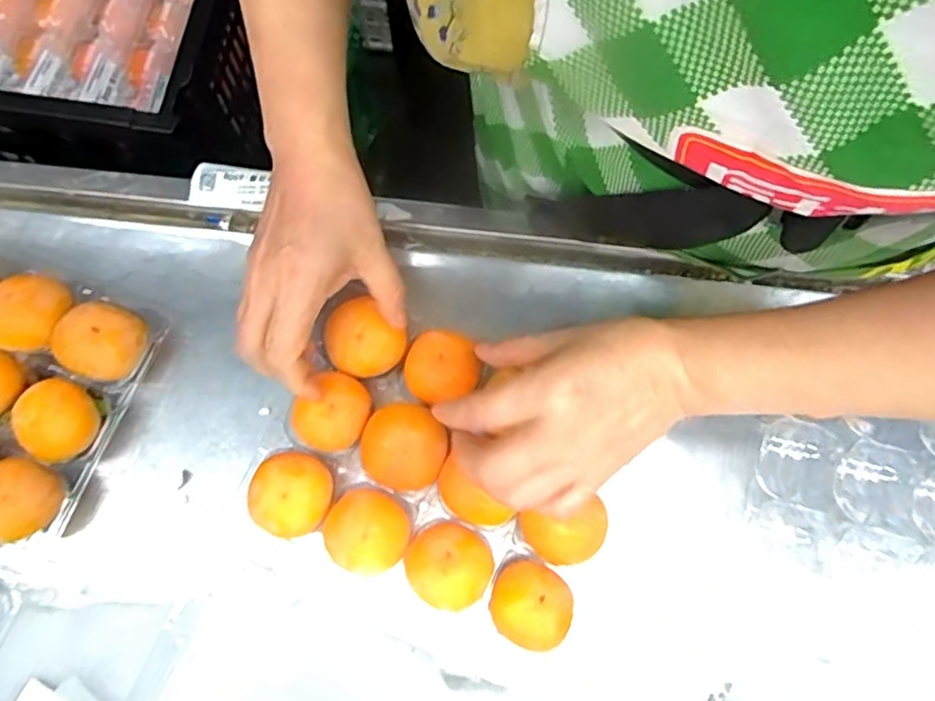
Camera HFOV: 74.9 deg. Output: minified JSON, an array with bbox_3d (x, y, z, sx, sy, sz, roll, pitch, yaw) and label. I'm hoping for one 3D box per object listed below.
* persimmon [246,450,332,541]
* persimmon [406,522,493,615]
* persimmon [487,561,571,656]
[{"bbox_3d":[-0.104,0.089,0.374,0.052,0.039,0.047,16,76,3],"label":"persimmon"},{"bbox_3d":[-0.011,0.127,0.366,0.047,0.041,0.045,0,76,-1],"label":"persimmon"},{"bbox_3d":[0.037,0.148,0.360,0.044,0.039,0.044,0,76,-1],"label":"persimmon"}]

